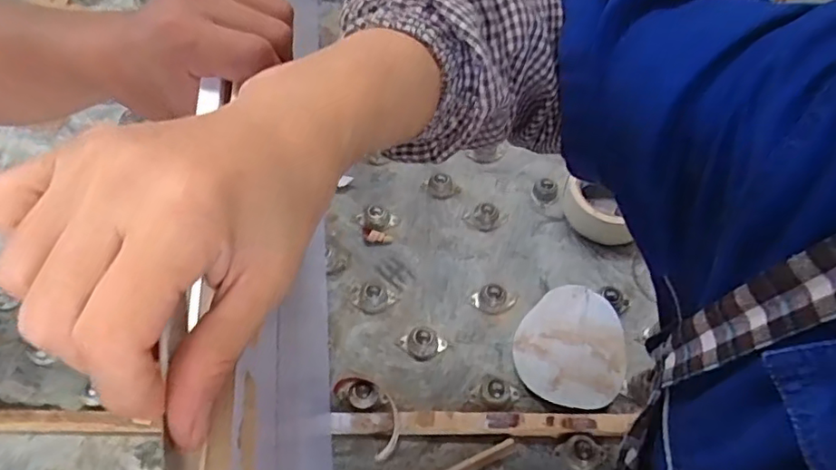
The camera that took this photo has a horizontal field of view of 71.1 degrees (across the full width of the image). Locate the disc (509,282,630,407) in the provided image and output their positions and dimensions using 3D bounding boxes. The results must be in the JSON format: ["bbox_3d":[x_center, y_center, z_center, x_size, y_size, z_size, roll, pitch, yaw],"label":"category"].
[{"bbox_3d":[0.148,0.107,0.560,0.102,0.032,0.113,23,56,15],"label":"disc"}]

